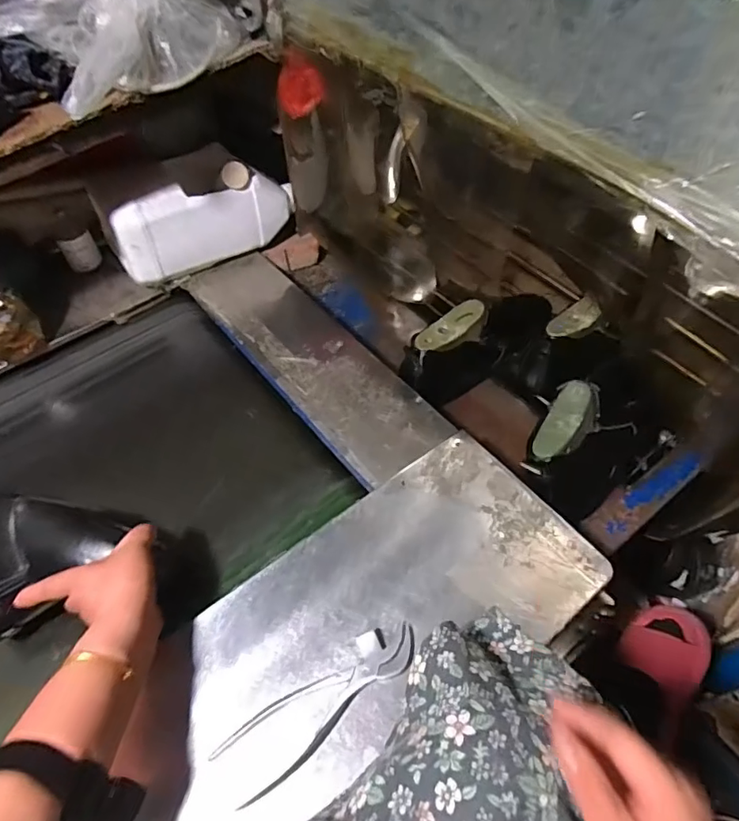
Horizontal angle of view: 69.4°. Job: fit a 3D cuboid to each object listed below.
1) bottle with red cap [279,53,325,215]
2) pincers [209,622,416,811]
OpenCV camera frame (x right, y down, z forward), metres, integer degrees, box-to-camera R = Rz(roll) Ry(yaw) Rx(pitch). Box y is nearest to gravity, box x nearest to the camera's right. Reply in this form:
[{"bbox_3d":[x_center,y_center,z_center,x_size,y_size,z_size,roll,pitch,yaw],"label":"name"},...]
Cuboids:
[{"bbox_3d":[-0.090,-0.383,0.766,0.062,0.218,0.046,-11,55,-5],"label":"bottle with red cap"},{"bbox_3d":[-0.036,0.255,0.467,0.190,0.015,0.054,-30,59,-17],"label":"pincers"}]

